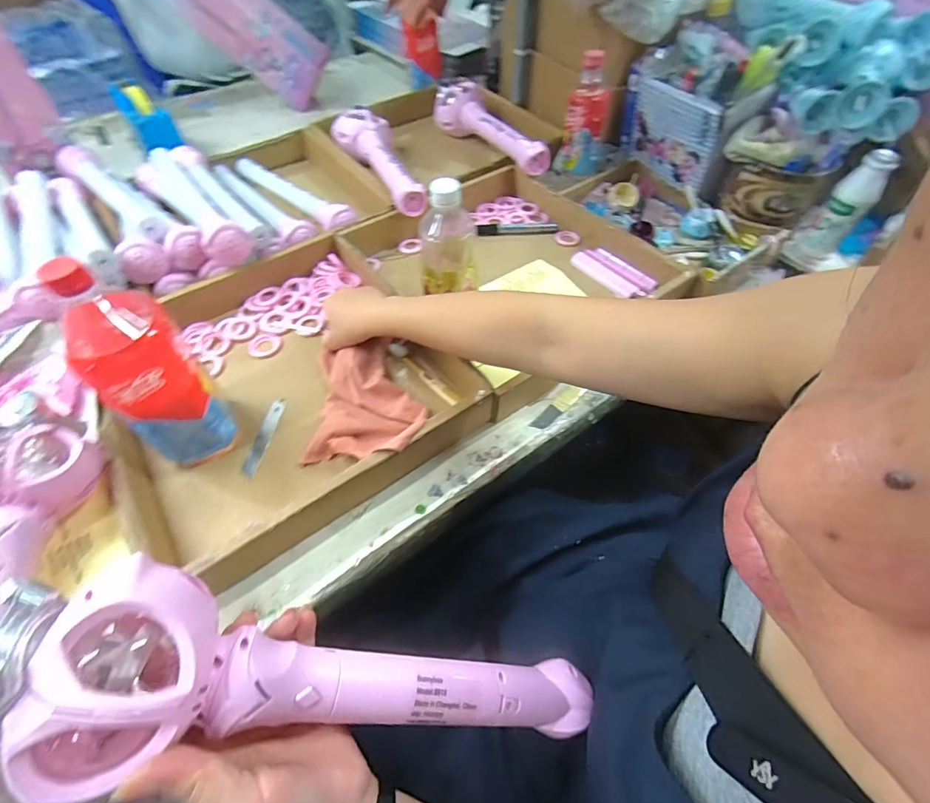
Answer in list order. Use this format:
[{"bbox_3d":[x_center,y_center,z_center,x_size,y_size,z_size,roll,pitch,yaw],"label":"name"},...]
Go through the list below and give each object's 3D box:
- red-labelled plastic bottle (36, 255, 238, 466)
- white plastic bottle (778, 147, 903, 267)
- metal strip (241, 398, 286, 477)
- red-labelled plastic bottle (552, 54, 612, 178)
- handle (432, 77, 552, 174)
[{"bbox_3d":[-0.291,-0.027,0.404,0.076,0.214,0.083,-34,62,-22],"label":"red-labelled plastic bottle"},{"bbox_3d":[0.543,-0.279,0.636,0.063,0.153,0.076,34,61,22],"label":"white plastic bottle"},{"bbox_3d":[-0.225,0.038,0.491,0.016,0.004,0.097,12,56,-3],"label":"metal strip"},{"bbox_3d":[0.197,-0.462,0.703,0.077,0.159,0.079,12,55,8],"label":"red-labelled plastic bottle"},{"bbox_3d":[0.042,-0.507,0.820,0.069,0.069,0.353,-25,58,-17],"label":"handle"}]

